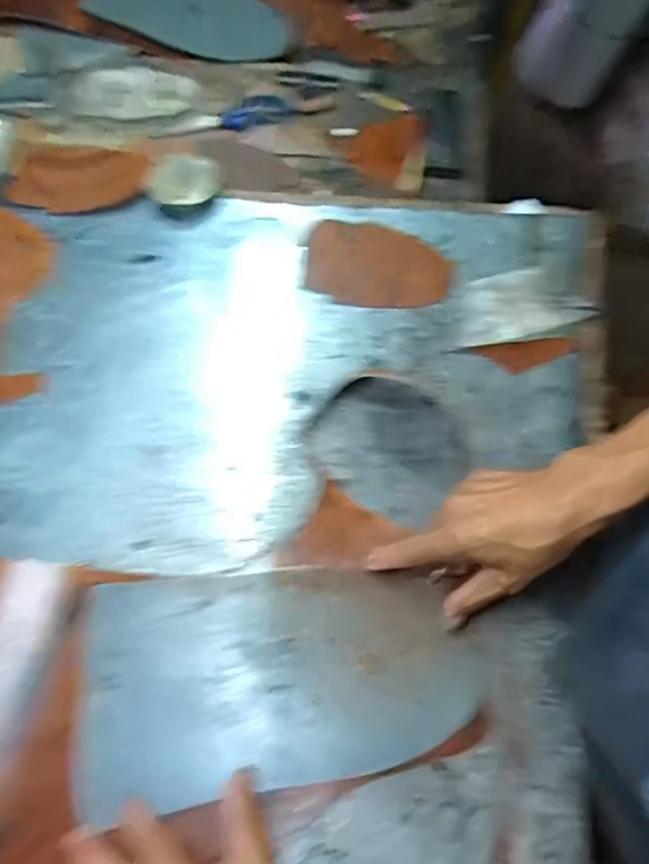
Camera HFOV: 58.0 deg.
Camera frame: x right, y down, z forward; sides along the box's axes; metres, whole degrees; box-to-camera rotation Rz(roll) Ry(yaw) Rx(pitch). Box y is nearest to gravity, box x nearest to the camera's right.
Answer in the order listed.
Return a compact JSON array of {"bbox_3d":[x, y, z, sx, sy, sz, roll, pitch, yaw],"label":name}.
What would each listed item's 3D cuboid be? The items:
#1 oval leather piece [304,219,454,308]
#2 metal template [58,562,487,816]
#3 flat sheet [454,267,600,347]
[{"bbox_3d":[0.054,-0.172,0.598,0.145,0.007,0.094,10,75,12],"label":"oval leather piece"},{"bbox_3d":[-0.033,0.177,0.435,0.292,0.008,0.150,-5,63,-2],"label":"metal template"},{"bbox_3d":[0.183,-0.124,0.566,0.126,0.004,0.072,-13,67,2],"label":"flat sheet"}]

